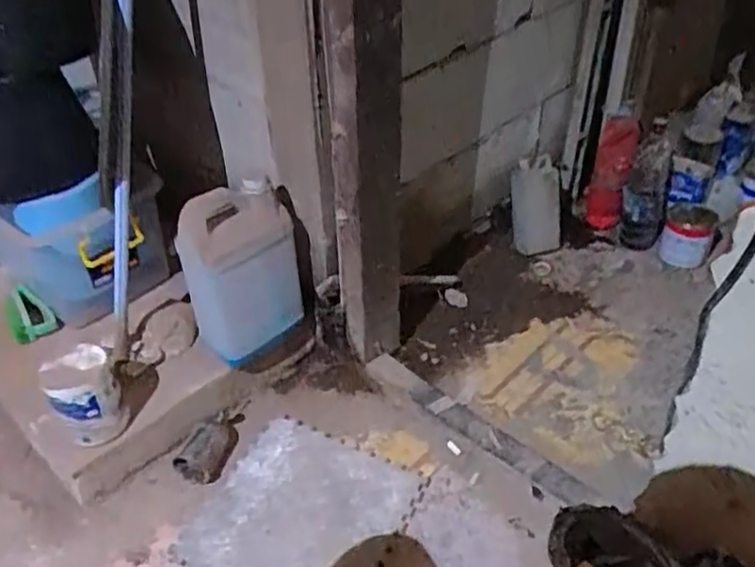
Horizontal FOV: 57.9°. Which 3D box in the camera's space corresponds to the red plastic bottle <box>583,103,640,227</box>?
[{"bbox_3d":[0.550,-0.265,1.608,0.088,0.271,0.104,9,42,15],"label":"red plastic bottle"}]

